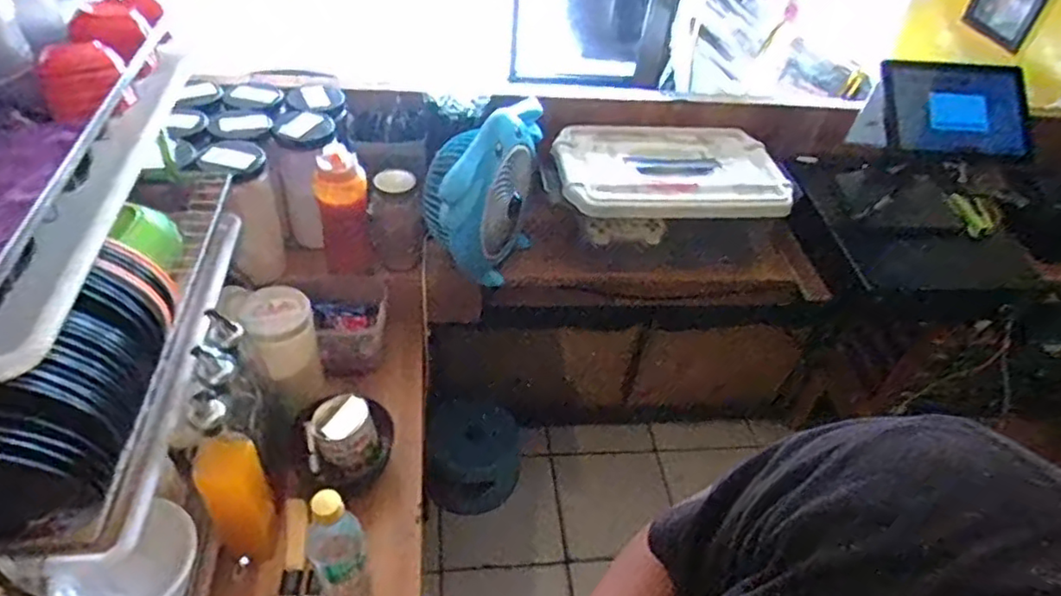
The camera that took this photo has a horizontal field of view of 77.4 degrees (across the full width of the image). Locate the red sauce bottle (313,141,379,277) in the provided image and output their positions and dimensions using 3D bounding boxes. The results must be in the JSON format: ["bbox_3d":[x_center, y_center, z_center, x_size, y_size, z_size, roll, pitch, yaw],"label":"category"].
[{"bbox_3d":[-0.273,-0.131,0.987,0.071,0.200,0.075,-2,44,-10],"label":"red sauce bottle"}]

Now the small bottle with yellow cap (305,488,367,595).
[{"bbox_3d":[-0.211,0.275,0.730,0.052,0.197,0.070,-5,45,-13],"label":"small bottle with yellow cap"}]

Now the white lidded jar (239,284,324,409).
[{"bbox_3d":[-0.327,0.070,0.886,0.080,0.160,0.079,4,43,-4],"label":"white lidded jar"}]

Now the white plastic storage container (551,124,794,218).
[{"bbox_3d":[0.235,-0.211,1.113,0.370,0.055,0.209,-2,44,-10],"label":"white plastic storage container"}]

